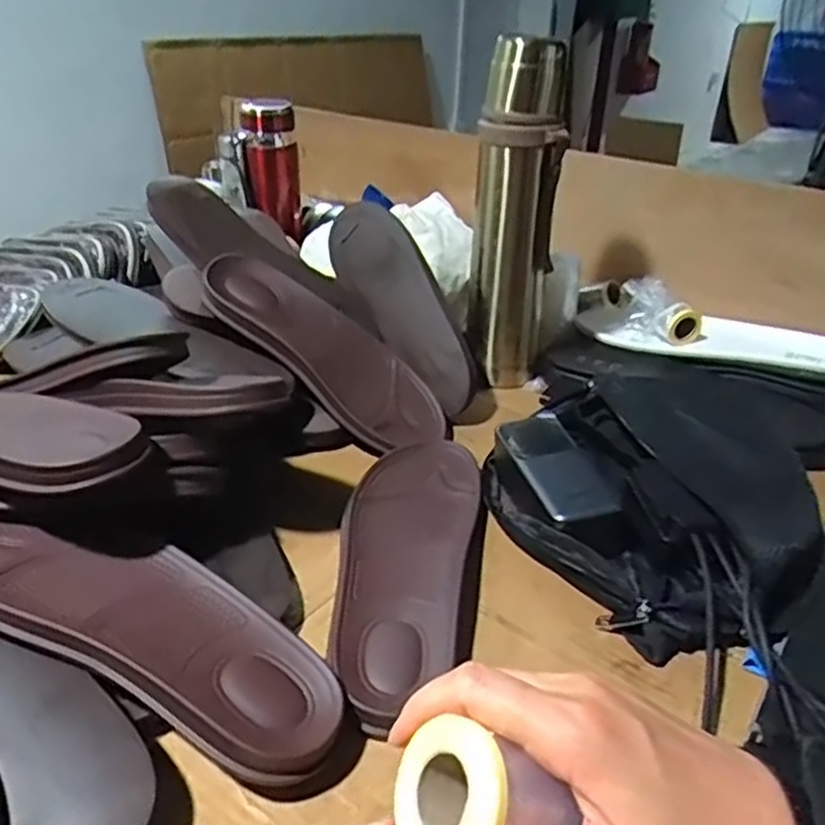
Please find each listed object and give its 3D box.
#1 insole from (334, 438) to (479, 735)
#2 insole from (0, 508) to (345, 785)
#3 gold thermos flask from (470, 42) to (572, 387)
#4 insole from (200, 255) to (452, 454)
[{"bbox_3d":[-0.004,0.098,0.493,0.094,0.019,0.257,5,31,5],"label":"insole"},{"bbox_3d":[-0.156,0.113,0.398,0.257,0.019,0.087,23,30,13],"label":"insole"},{"bbox_3d":[0.099,-0.179,0.684,0.072,0.310,0.061,-4,32,-9],"label":"gold thermos flask"},{"bbox_3d":[-0.080,-0.055,0.651,0.251,0.035,0.095,39,38,1],"label":"insole"}]

